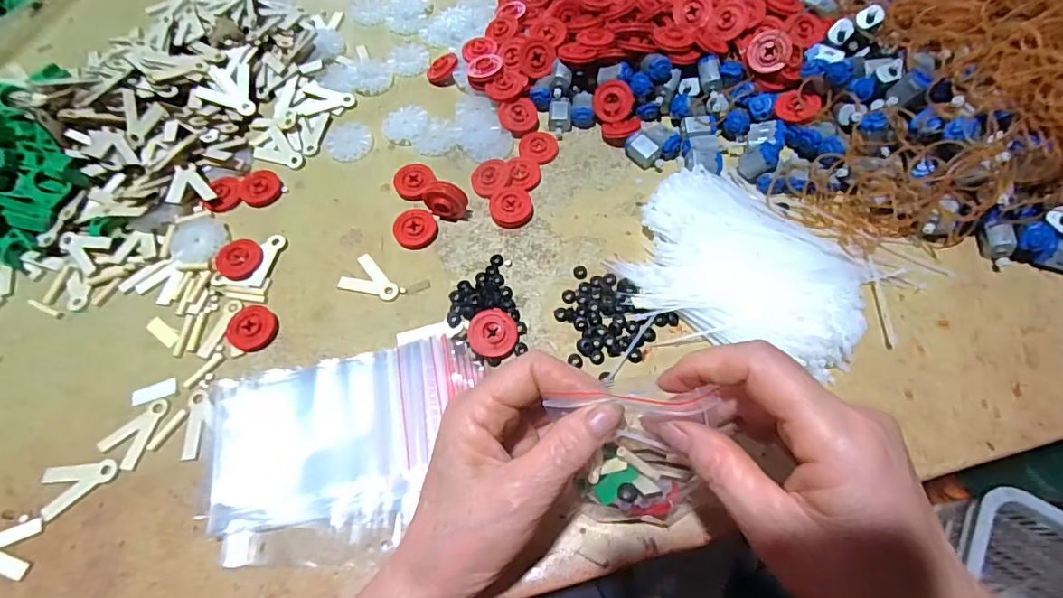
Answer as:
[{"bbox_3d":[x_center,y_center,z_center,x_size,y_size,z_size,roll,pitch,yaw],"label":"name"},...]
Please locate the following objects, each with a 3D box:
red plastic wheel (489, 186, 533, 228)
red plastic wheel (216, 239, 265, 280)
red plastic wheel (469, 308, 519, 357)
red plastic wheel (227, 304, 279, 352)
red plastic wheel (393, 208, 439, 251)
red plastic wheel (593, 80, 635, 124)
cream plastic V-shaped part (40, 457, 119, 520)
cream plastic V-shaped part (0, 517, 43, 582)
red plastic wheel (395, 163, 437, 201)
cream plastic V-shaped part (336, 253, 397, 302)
[{"bbox_3d":[-0.015,-0.071,0.389,0.033,0.006,0.032,0,87,-5],"label":"red plastic wheel"},{"bbox_3d":[-0.218,-0.030,0.375,0.032,0.006,0.030,1,80,-8],"label":"red plastic wheel"},{"bbox_3d":[-0.026,0.023,0.341,0.032,0.012,0.033,-1,64,2],"label":"red plastic wheel"},{"bbox_3d":[-0.195,0.021,0.355,0.032,0.008,0.032,45,75,2],"label":"red plastic wheel"},{"bbox_3d":[-0.089,-0.053,0.386,0.033,0.009,0.031,-1,64,2],"label":"red plastic wheel"},{"bbox_3d":[0.068,-0.165,0.423,0.032,0.032,0.010,5,18,25],"label":"red plastic wheel"},{"bbox_3d":[-0.279,0.116,0.310,0.043,0.004,0.030,-9,64,-2],"label":"cream plastic V-shaped part"},{"bbox_3d":[-0.313,0.147,0.296,0.041,0.004,0.031,-4,64,1],"label":"cream plastic V-shaped part"},{"bbox_3d":[-0.096,-0.096,0.408,0.030,0.008,0.030,-1,81,6],"label":"red plastic wheel"},{"bbox_3d":[-0.121,-0.011,0.369,0.030,0.004,0.045,-41,69,-16],"label":"cream plastic V-shaped part"}]

